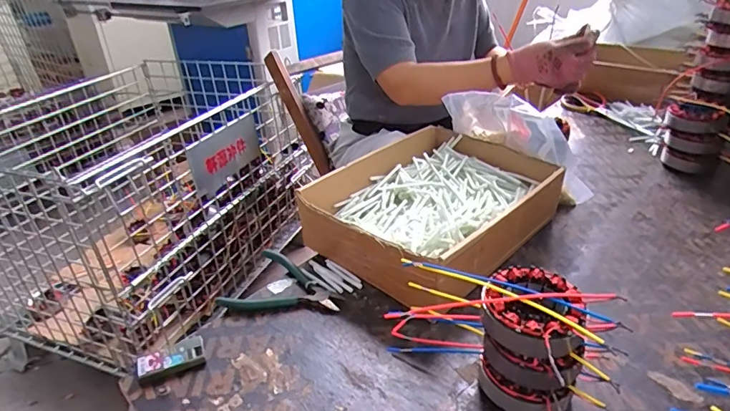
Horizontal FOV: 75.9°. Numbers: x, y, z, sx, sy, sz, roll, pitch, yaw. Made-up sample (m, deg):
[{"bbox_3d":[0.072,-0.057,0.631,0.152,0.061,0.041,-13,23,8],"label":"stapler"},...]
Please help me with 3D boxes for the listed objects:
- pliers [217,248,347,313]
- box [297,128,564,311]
[{"bbox_3d":[-0.096,0.105,0.585,0.139,0.018,0.101,11,33,24],"label":"pliers"},{"bbox_3d":[0.103,0.002,0.682,0.244,0.097,0.331,23,40,38],"label":"box"}]

